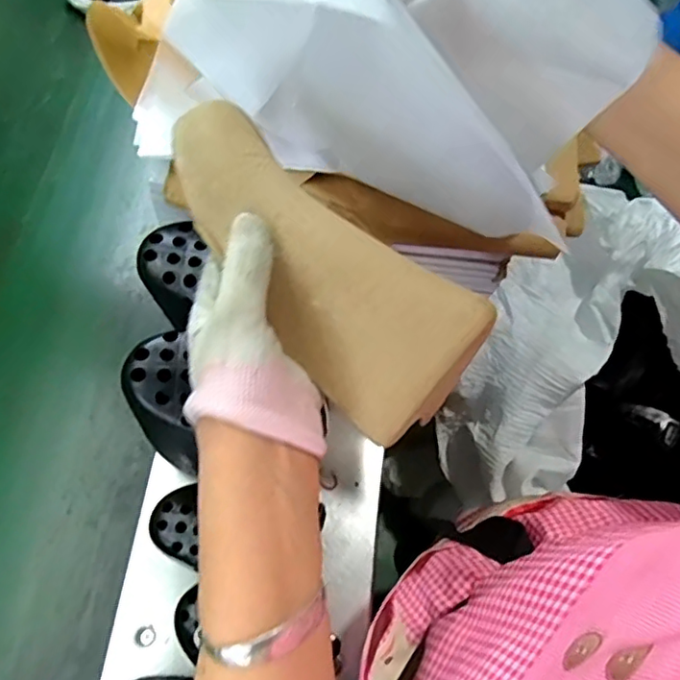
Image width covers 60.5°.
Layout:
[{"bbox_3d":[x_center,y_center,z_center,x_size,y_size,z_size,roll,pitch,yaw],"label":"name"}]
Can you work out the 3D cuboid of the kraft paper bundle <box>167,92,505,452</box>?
[{"bbox_3d":[-0.018,-0.047,0.306,0.076,0.034,0.205,-39,78,-18],"label":"kraft paper bundle"}]

